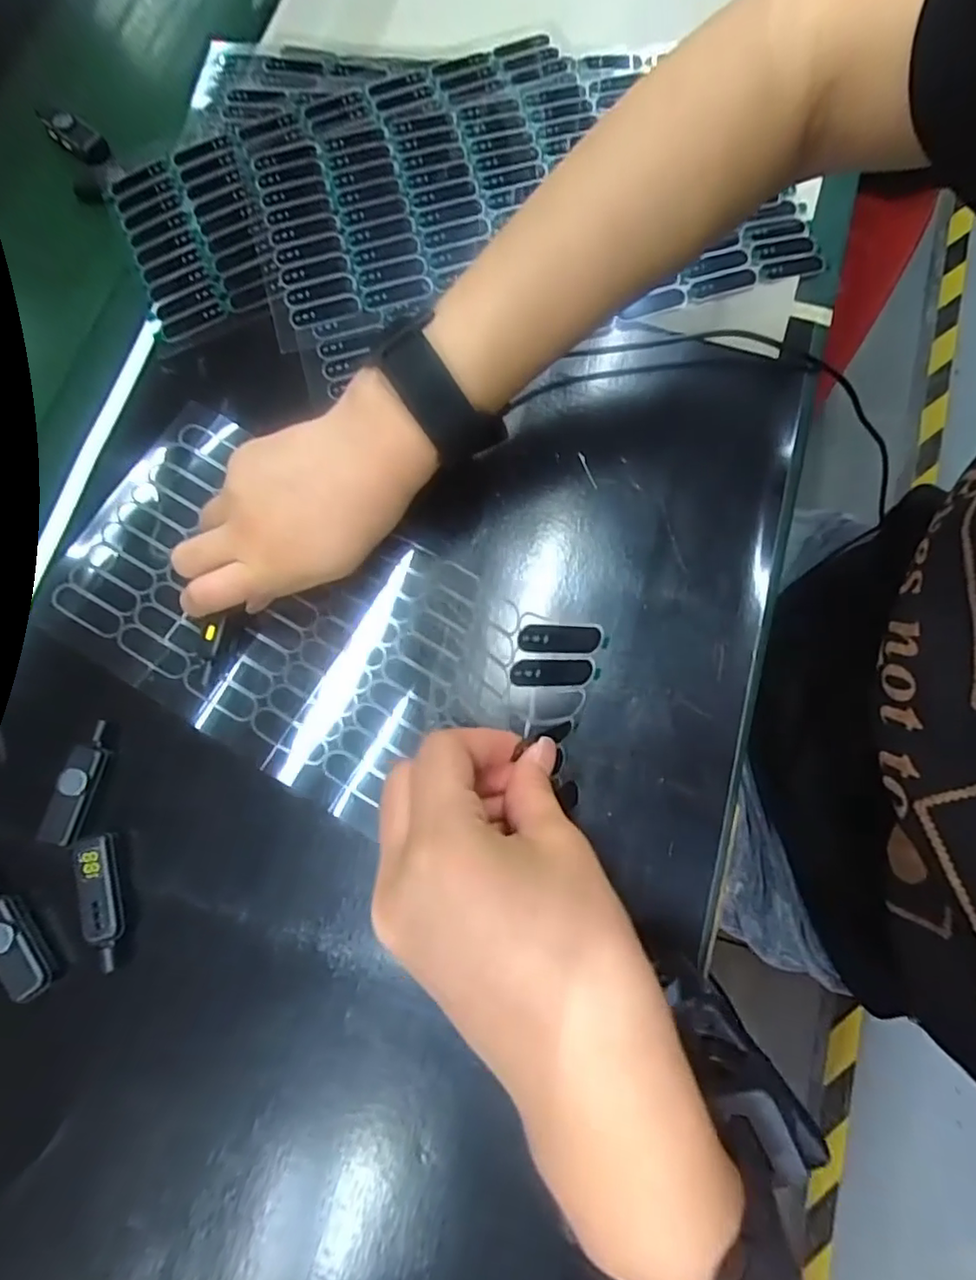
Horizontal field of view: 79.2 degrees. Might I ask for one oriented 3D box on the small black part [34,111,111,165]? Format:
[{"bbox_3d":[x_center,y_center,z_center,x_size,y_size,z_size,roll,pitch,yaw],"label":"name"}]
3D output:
[{"bbox_3d":[-0.263,-0.319,0.374,0.047,0.010,0.018,38,80,8],"label":"small black part"}]

